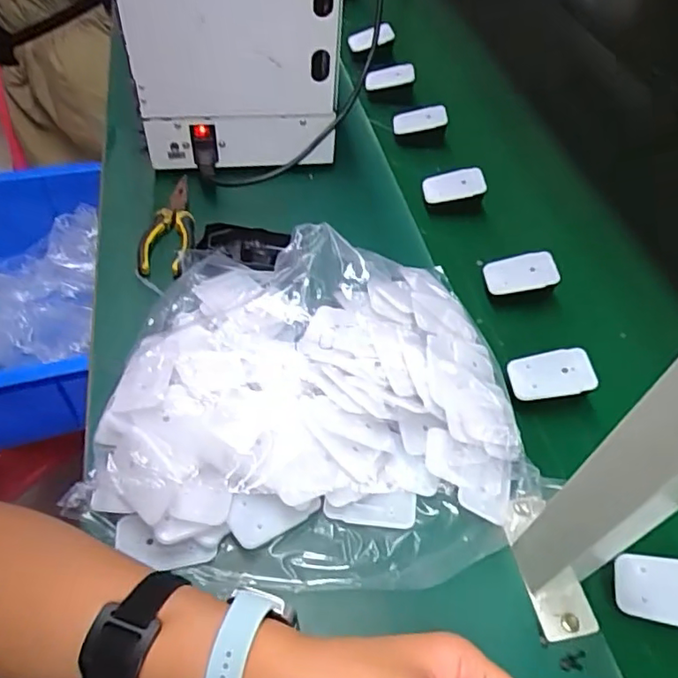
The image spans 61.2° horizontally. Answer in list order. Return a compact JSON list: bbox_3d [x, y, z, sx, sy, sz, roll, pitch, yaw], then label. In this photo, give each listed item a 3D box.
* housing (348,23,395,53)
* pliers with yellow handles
[{"bbox_3d":[0.050,-0.468,0.893,0.071,0.030,0.013,-4,49,29],"label":"housing"},{"bbox_3d":[-0.181,-0.118,0.607,0.050,0.031,0.151,-2,52,-6],"label":"pliers with yellow handles"}]

